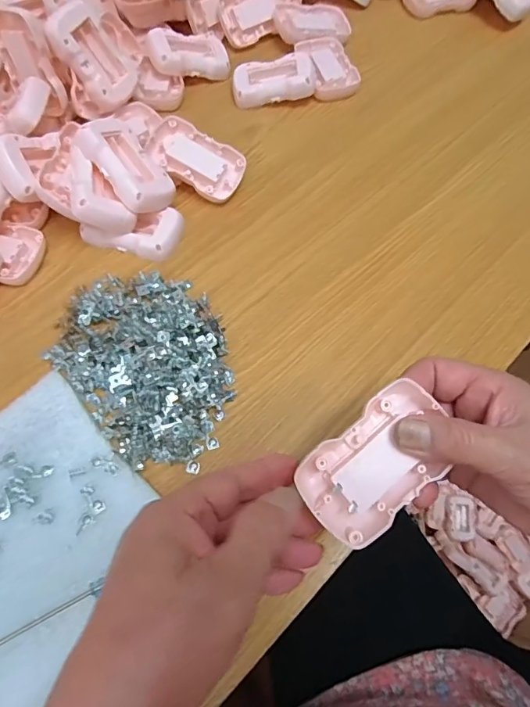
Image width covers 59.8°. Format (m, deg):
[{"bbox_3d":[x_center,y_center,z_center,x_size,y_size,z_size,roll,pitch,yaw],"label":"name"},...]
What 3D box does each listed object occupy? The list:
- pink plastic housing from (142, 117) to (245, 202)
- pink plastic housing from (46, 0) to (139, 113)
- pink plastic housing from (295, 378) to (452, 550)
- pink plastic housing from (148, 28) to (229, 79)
[{"bbox_3d":[-0.064,-0.184,0.437,0.090,0.018,0.053,34,77,-6],"label":"pink plastic housing"},{"bbox_3d":[-0.165,-0.287,0.444,0.027,0.086,0.055,24,71,41],"label":"pink plastic housing"},{"bbox_3d":[0.061,0.058,0.252,0.086,0.017,0.053,-42,86,-7],"label":"pink plastic housing"},{"bbox_3d":[-0.084,-0.329,0.505,0.082,0.022,0.052,-13,76,-27],"label":"pink plastic housing"}]

